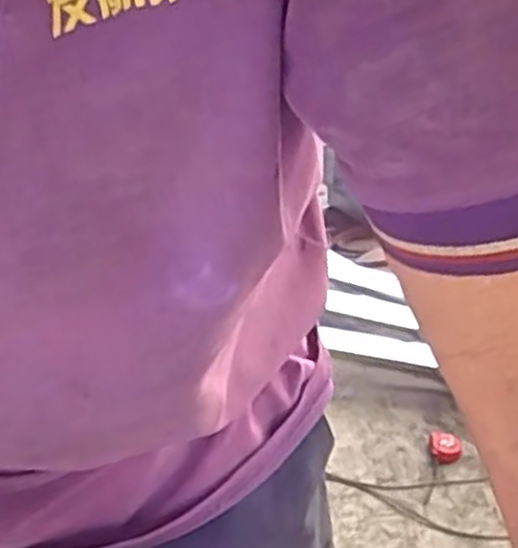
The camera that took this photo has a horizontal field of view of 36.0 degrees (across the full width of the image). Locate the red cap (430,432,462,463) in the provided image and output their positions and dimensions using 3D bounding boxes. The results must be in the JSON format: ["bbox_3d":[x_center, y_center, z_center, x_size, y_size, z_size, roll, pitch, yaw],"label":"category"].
[{"bbox_3d":[0.425,0.392,1.811,0.069,0.018,0.088,3,31,9],"label":"red cap"}]

